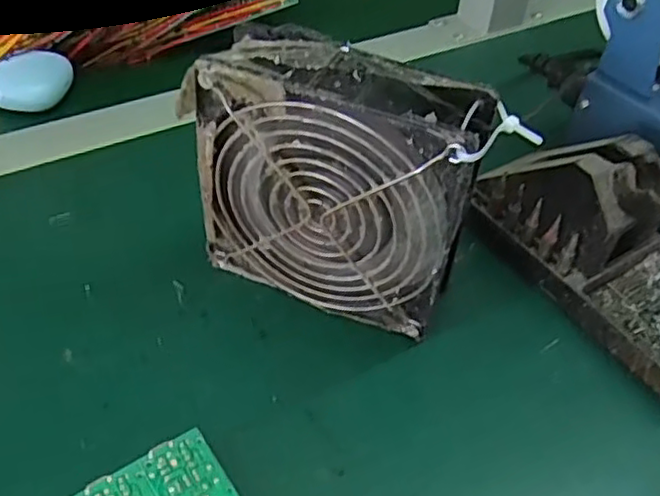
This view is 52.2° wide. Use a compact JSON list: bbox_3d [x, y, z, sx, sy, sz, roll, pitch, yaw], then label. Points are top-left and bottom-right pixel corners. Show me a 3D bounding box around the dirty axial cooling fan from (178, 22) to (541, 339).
[{"bbox_3d":[0.004,-0.025,0.309,0.128,0.121,0.046,18,48,10],"label":"dirty axial cooling fan"}]

